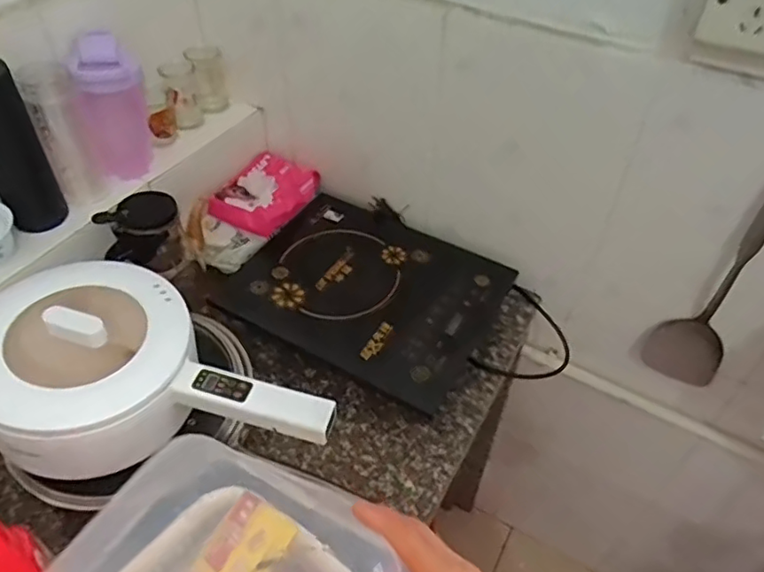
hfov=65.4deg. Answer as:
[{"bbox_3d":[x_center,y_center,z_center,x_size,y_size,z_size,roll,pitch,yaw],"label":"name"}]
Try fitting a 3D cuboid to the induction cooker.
[{"bbox_3d":[-0.031,0.007,0.882,0.365,0.069,0.282,25,51,20],"label":"induction cooker"}]

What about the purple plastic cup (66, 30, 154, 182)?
[{"bbox_3d":[-0.350,-0.226,0.782,0.084,0.189,0.072,-22,51,-20],"label":"purple plastic cup"}]

